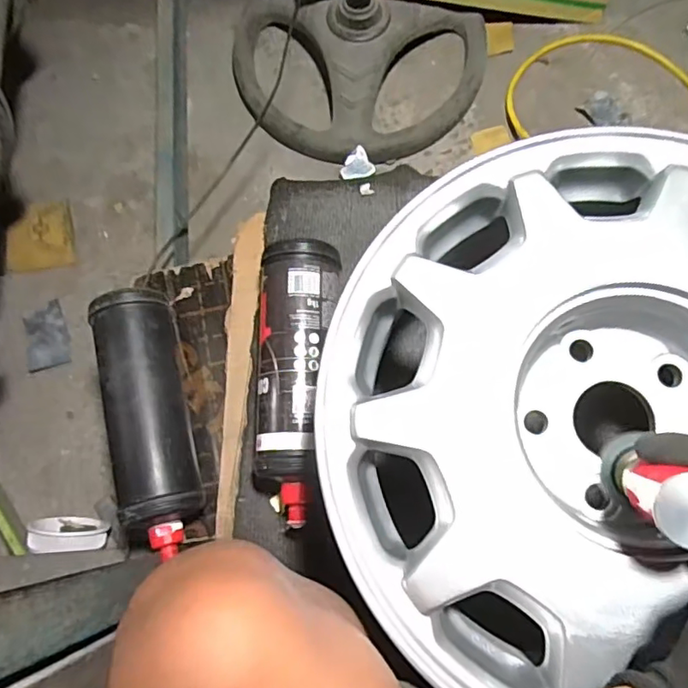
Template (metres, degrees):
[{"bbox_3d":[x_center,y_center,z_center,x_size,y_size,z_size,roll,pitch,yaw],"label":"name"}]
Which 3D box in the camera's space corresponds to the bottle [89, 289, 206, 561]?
[{"bbox_3d":[-0.194,0.068,0.566,0.080,0.074,0.246,-15,75,-2],"label":"bottle"}]

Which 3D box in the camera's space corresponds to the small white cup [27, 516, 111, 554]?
[{"bbox_3d":[-0.349,0.240,0.704,0.082,0.090,0.039,-1,74,2],"label":"small white cup"}]

